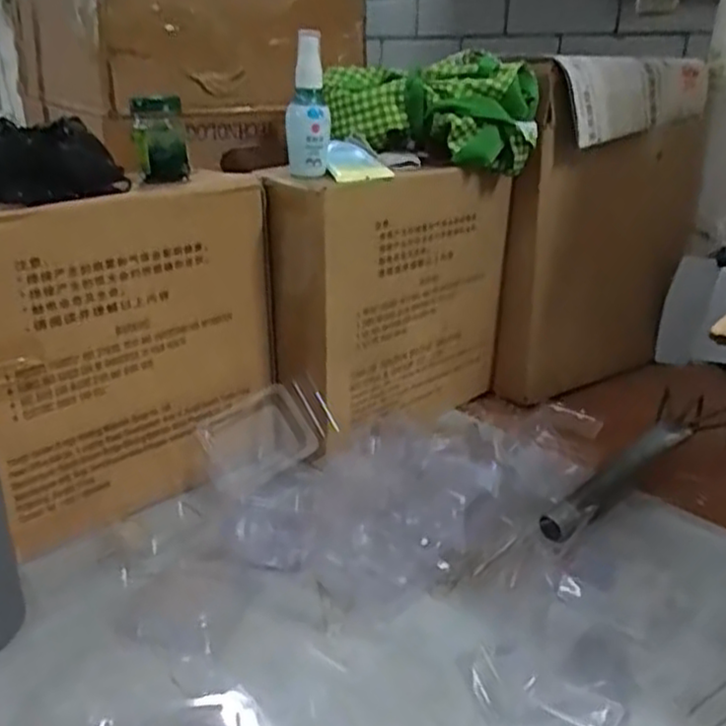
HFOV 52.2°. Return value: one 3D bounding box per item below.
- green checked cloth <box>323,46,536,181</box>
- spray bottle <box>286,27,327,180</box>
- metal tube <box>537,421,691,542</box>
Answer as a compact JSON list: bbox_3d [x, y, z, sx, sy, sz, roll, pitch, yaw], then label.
[{"bbox_3d":[0.068,-0.255,0.751,0.210,0.094,0.083,10,24,20],"label":"green checked cloth"},{"bbox_3d":[-0.048,-0.222,0.643,0.036,0.117,0.031,-1,23,-5],"label":"spray bottle"},{"bbox_3d":[0.229,0.100,0.661,0.219,0.032,0.030,-19,31,-40],"label":"metal tube"}]

